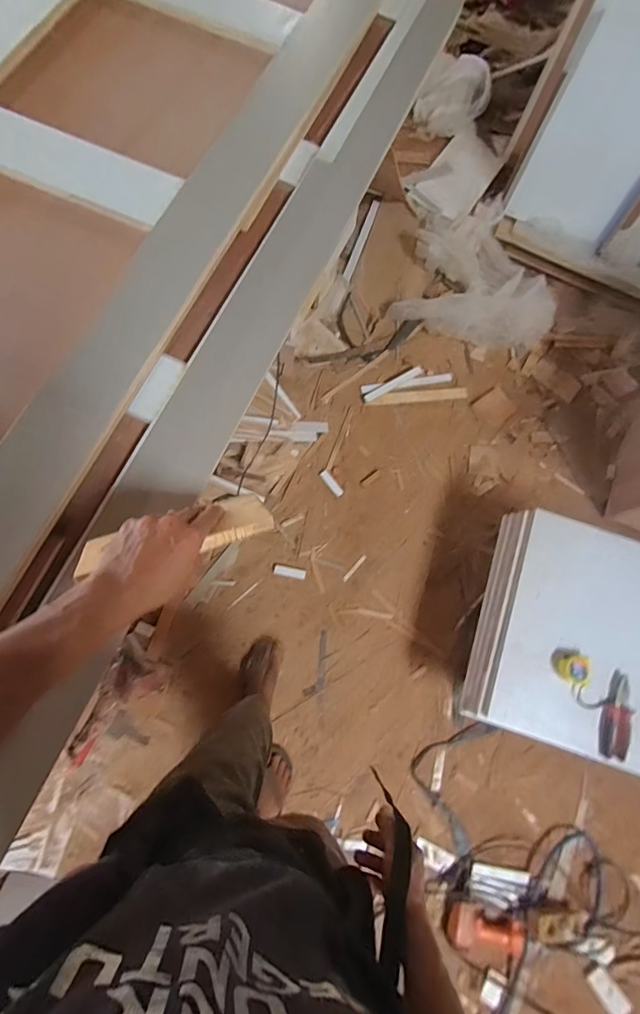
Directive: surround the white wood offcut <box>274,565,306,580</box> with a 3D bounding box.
[{"bbox_3d":[-0.096,0.210,1.350,0.102,0.007,0.031,11,75,0],"label":"white wood offcut"}]

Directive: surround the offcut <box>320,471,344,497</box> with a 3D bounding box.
[{"bbox_3d":[0.041,-0.079,1.416,0.034,0.007,0.099,-37,80,-12],"label":"offcut"}]

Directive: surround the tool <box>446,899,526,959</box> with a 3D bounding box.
[{"bbox_3d":[0.441,1.127,1.104,0.206,0.060,0.086,11,76,0],"label":"tool"}]

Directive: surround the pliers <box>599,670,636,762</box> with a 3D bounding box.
[{"bbox_3d":[0.715,0.500,1.002,0.061,0.021,0.194,19,75,2],"label":"pliers"}]

